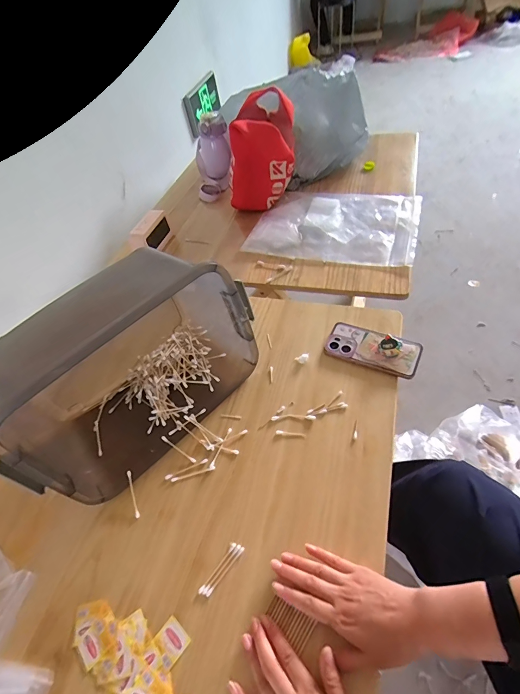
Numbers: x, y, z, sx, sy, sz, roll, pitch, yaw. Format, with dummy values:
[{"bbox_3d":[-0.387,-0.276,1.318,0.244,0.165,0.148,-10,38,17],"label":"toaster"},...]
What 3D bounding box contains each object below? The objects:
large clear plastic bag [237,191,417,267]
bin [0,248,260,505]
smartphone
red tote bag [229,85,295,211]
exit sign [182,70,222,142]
[{"bbox_3d":[0.192,-0.328,0.914,0.408,0.031,0.311,10,55,19],"label":"large clear plastic bag"},{"bbox_3d":[-0.227,0.007,0.584,0.406,0.243,0.265,-39,56,-18],"label":"bin"},{"bbox_3d":[0.204,0.001,0.645,0.163,0.020,0.080,18,65,27],"label":"smartphone"},{"bbox_3d":[0.007,-0.544,0.985,0.177,0.223,0.218,1,53,13],"label":"red tote bag"},{"bbox_3d":[-0.251,-1.077,1.557,0.038,0.142,0.404,4,53,15],"label":"exit sign"}]

